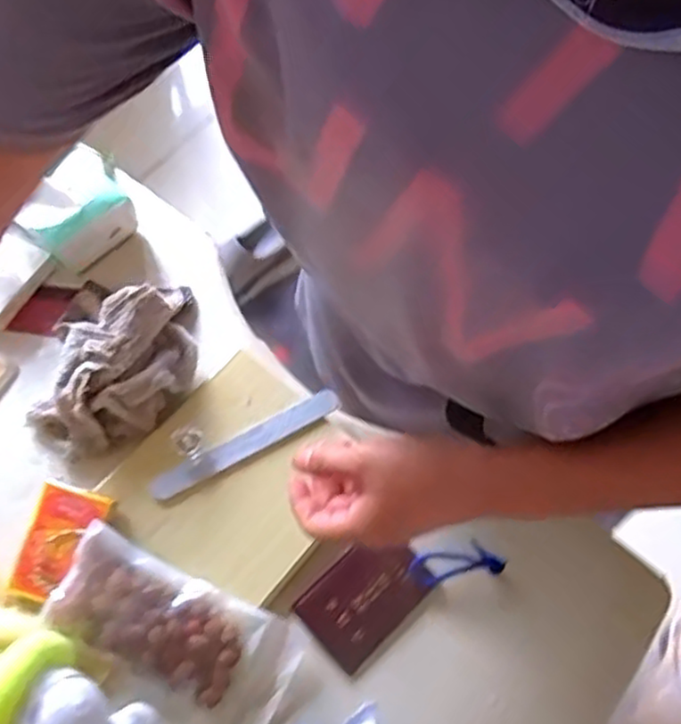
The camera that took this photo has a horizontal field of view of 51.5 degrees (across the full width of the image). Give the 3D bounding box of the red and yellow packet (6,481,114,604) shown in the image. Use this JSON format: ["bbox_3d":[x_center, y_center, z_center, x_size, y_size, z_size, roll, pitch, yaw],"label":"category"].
[{"bbox_3d":[-0.220,0.142,0.550,0.055,0.012,0.086,15,67,4],"label":"red and yellow packet"}]

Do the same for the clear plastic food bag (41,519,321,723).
[{"bbox_3d":[-0.123,0.211,0.541,0.201,0.040,0.096,31,69,10],"label":"clear plastic food bag"}]

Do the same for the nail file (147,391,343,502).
[{"bbox_3d":[-0.080,0.070,0.606,0.176,0.004,0.019,-27,80,-18],"label":"nail file"}]

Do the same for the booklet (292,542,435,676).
[{"bbox_3d":[0.020,0.190,0.576,0.099,0.017,0.070,-42,74,-17],"label":"booklet"}]

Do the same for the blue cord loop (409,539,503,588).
[{"bbox_3d":[0.097,0.167,0.590,0.080,0.017,0.029,-8,68,-6],"label":"blue cord loop"}]

